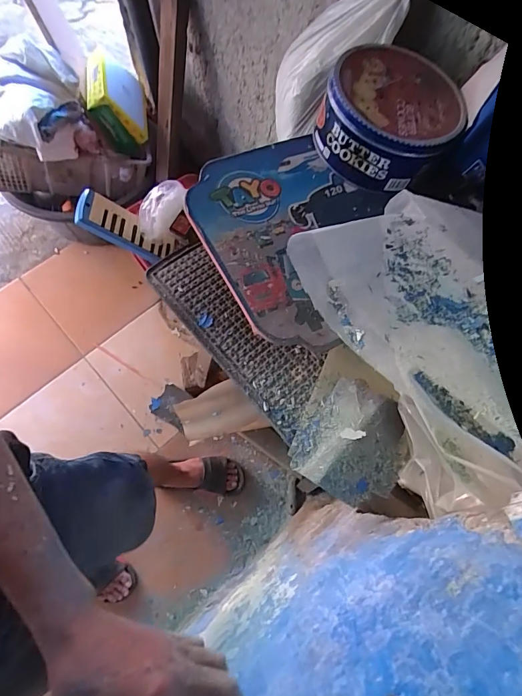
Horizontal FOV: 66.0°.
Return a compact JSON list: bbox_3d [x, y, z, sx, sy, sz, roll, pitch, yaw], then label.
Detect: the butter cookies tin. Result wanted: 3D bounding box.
[{"bbox_3d":[0.180,-0.325,0.563,0.183,0.075,0.186,1,69,-2],"label":"butter cookies tin"}]

